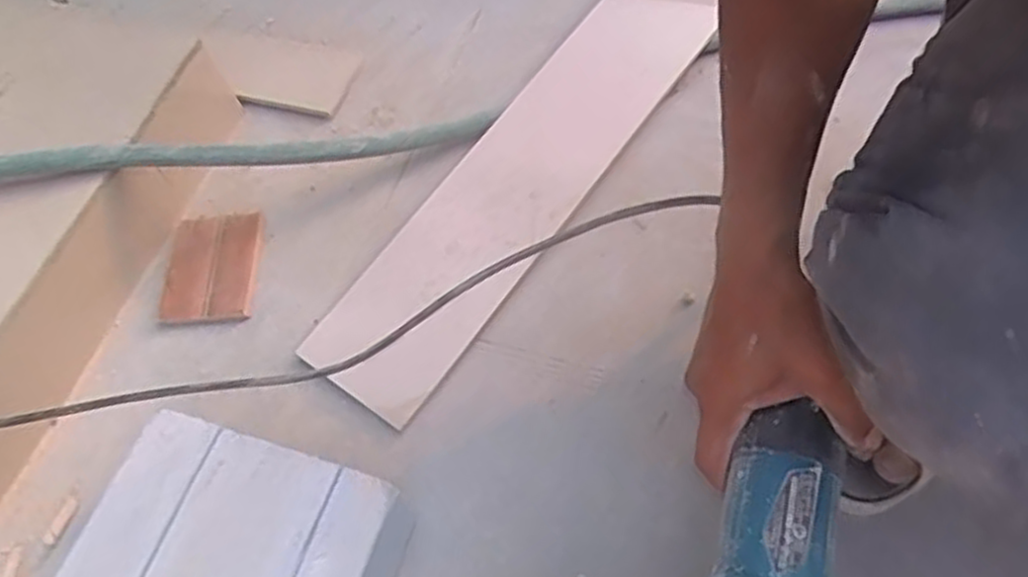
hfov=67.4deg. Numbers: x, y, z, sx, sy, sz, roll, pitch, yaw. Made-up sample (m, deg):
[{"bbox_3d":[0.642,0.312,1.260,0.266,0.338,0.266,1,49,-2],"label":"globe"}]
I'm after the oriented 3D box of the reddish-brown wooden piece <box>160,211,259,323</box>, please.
[{"bbox_3d":[-0.273,-0.019,0.696,0.079,0.014,0.096,-1,75,-1],"label":"reddish-brown wooden piece"}]

